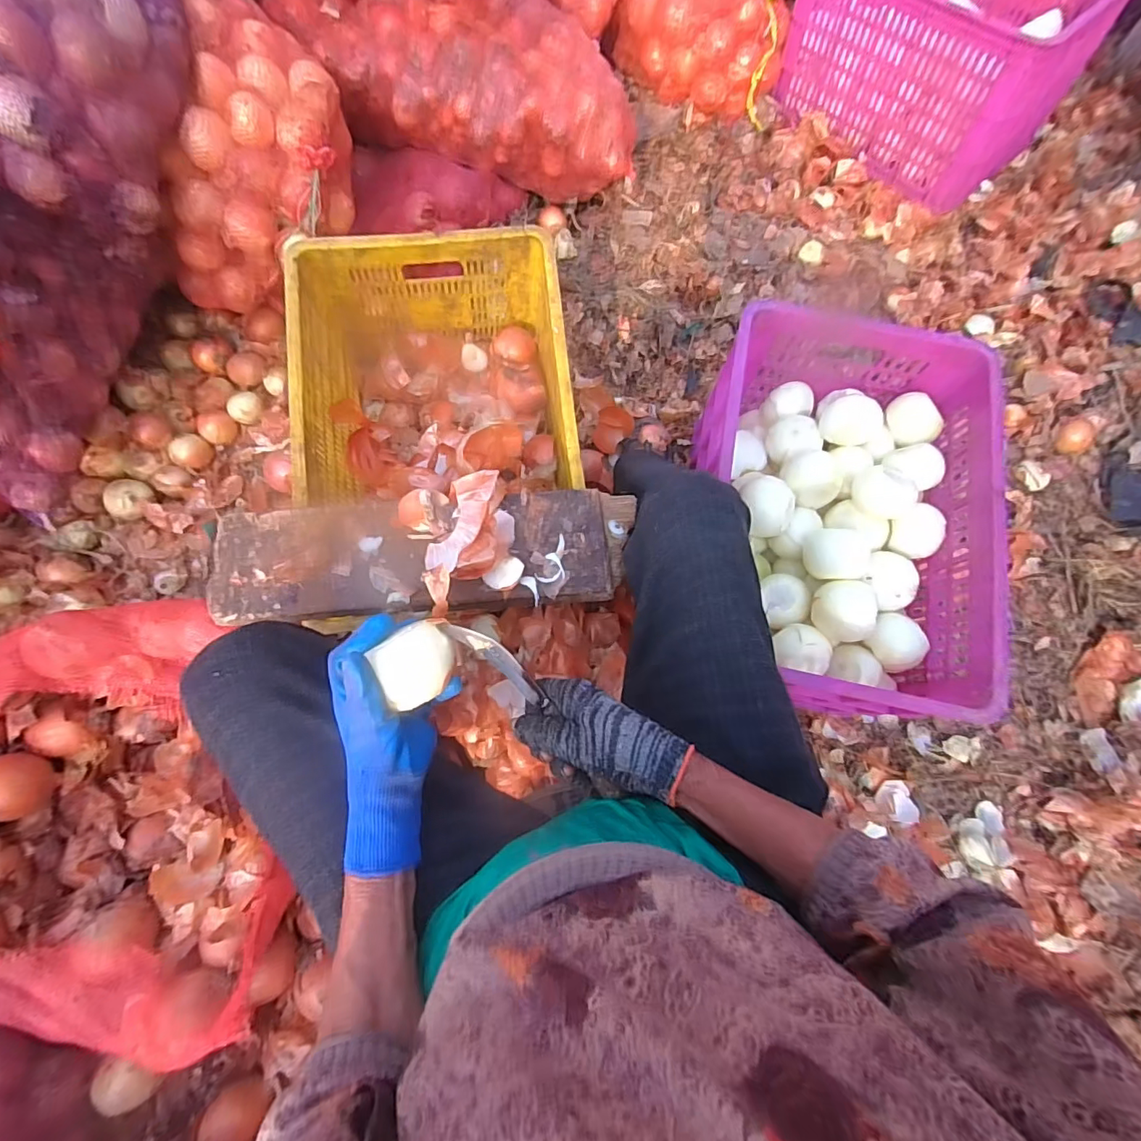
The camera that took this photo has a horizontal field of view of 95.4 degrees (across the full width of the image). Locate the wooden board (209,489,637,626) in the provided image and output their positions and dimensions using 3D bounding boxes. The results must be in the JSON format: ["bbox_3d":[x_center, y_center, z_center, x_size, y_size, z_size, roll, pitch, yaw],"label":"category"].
[{"bbox_3d":[-0.153,-0.020,0.611,0.476,0.028,0.136,-4,81,-11],"label":"wooden board"}]

